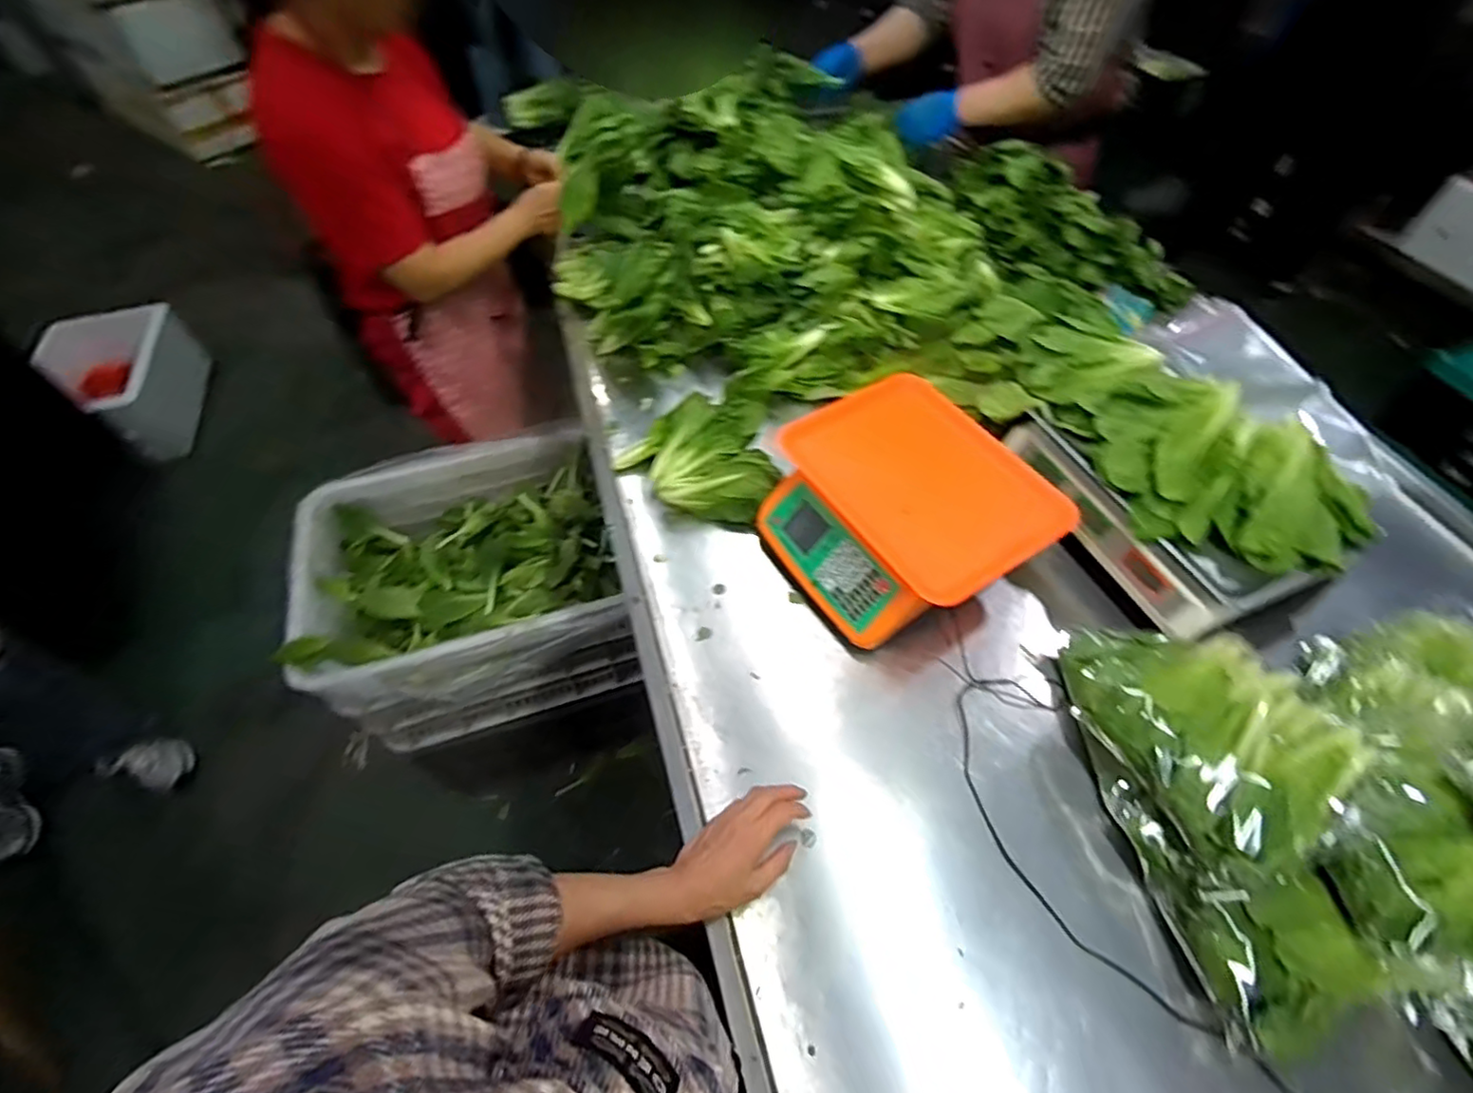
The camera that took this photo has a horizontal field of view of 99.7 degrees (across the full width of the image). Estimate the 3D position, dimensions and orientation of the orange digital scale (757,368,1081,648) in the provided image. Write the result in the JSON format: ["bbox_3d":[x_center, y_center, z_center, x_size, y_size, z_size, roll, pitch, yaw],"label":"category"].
[{"bbox_3d":[0.199,-0.041,0.783,0.281,0.138,0.306,-28,59,-17],"label":"orange digital scale"}]

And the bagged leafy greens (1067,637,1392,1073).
[{"bbox_3d":[0.470,0.237,0.588,0.200,0.125,0.370,-5,55,-3],"label":"bagged leafy greens"}]

